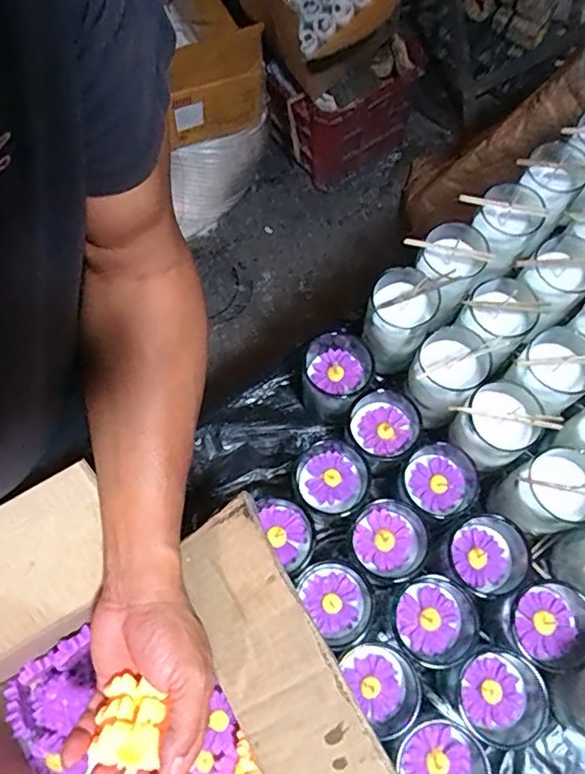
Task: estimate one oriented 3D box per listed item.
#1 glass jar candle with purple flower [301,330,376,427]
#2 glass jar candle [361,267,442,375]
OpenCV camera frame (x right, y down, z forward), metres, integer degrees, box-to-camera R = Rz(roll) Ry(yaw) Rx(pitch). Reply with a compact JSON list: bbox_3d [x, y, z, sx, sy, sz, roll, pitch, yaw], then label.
[{"bbox_3d":[0.046,-0.008,0.596,0.072,0.075,0.079,-1,70,2],"label":"glass jar candle with purple flower"},{"bbox_3d":[0.111,-0.071,0.572,0.065,0.113,0.068,-1,70,2],"label":"glass jar candle"}]

